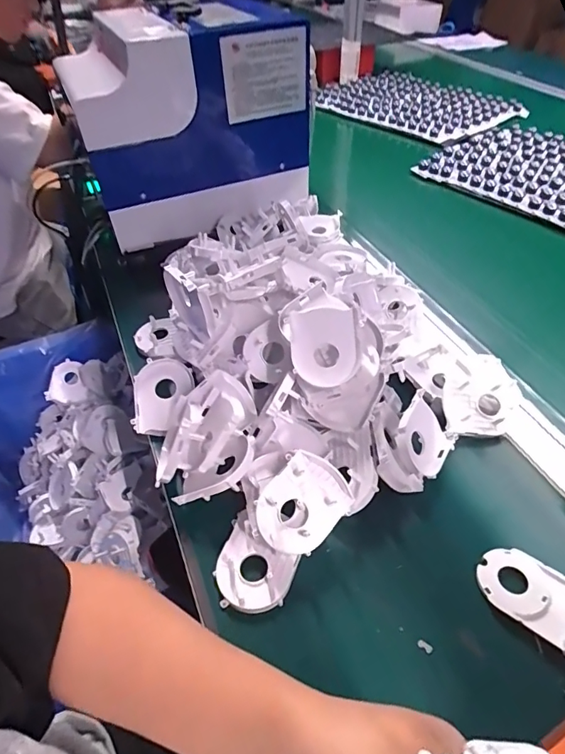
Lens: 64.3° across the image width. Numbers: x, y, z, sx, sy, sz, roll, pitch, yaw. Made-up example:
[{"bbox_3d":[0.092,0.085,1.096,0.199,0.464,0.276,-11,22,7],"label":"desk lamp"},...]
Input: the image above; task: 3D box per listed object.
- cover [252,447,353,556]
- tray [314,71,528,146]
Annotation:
[{"bbox_3d":[0.014,0.110,0.400,0.082,0.032,0.075,-30,78,-14],"label":"cover"},{"bbox_3d":[0.329,-0.689,1.130,0.344,0.024,0.440,-36,56,-27],"label":"tray"}]

